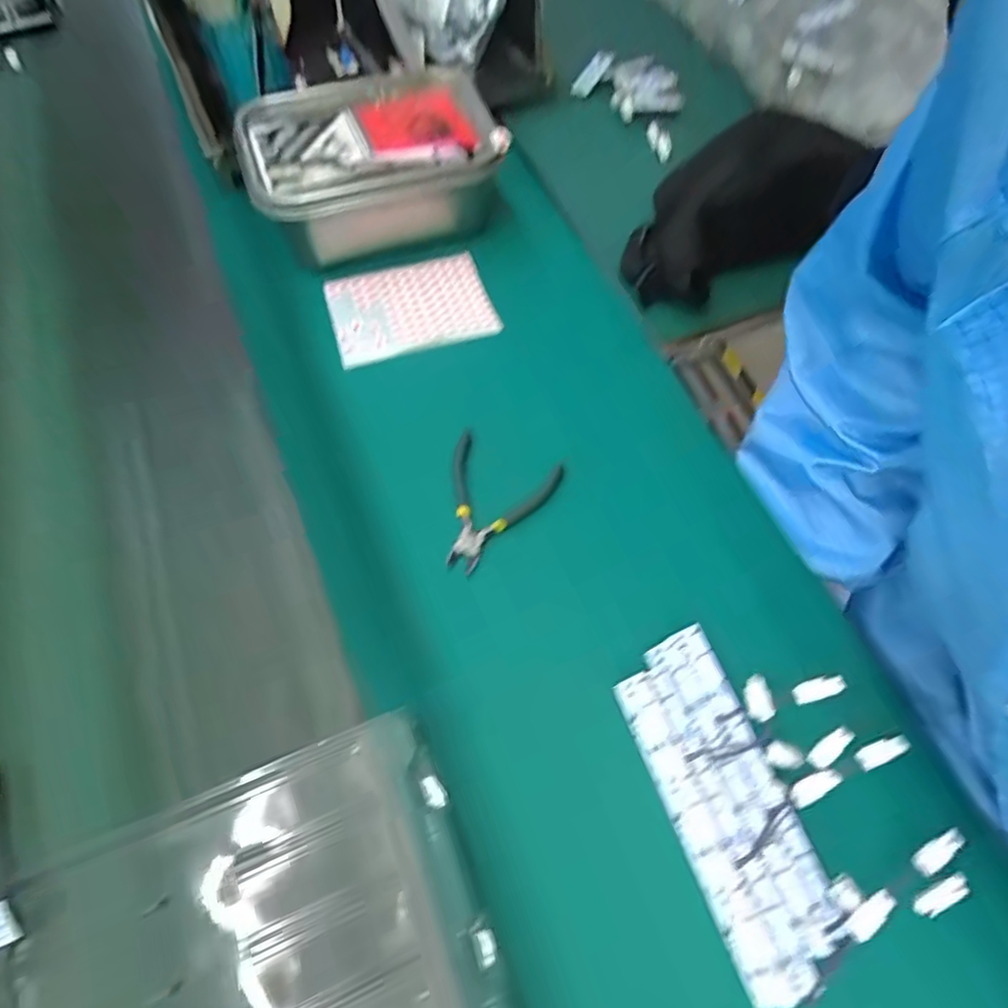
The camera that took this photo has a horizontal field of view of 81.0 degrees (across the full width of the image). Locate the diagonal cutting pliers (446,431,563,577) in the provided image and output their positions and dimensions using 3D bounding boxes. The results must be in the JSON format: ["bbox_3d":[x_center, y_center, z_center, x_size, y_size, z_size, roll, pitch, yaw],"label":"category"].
[{"bbox_3d":[-0.012,0.003,0.477,0.087,0.012,0.110,19,65,10],"label":"diagonal cutting pliers"}]

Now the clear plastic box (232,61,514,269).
[{"bbox_3d":[-0.129,-0.336,0.601,0.241,0.097,0.162,-23,65,-11],"label":"clear plastic box"}]

